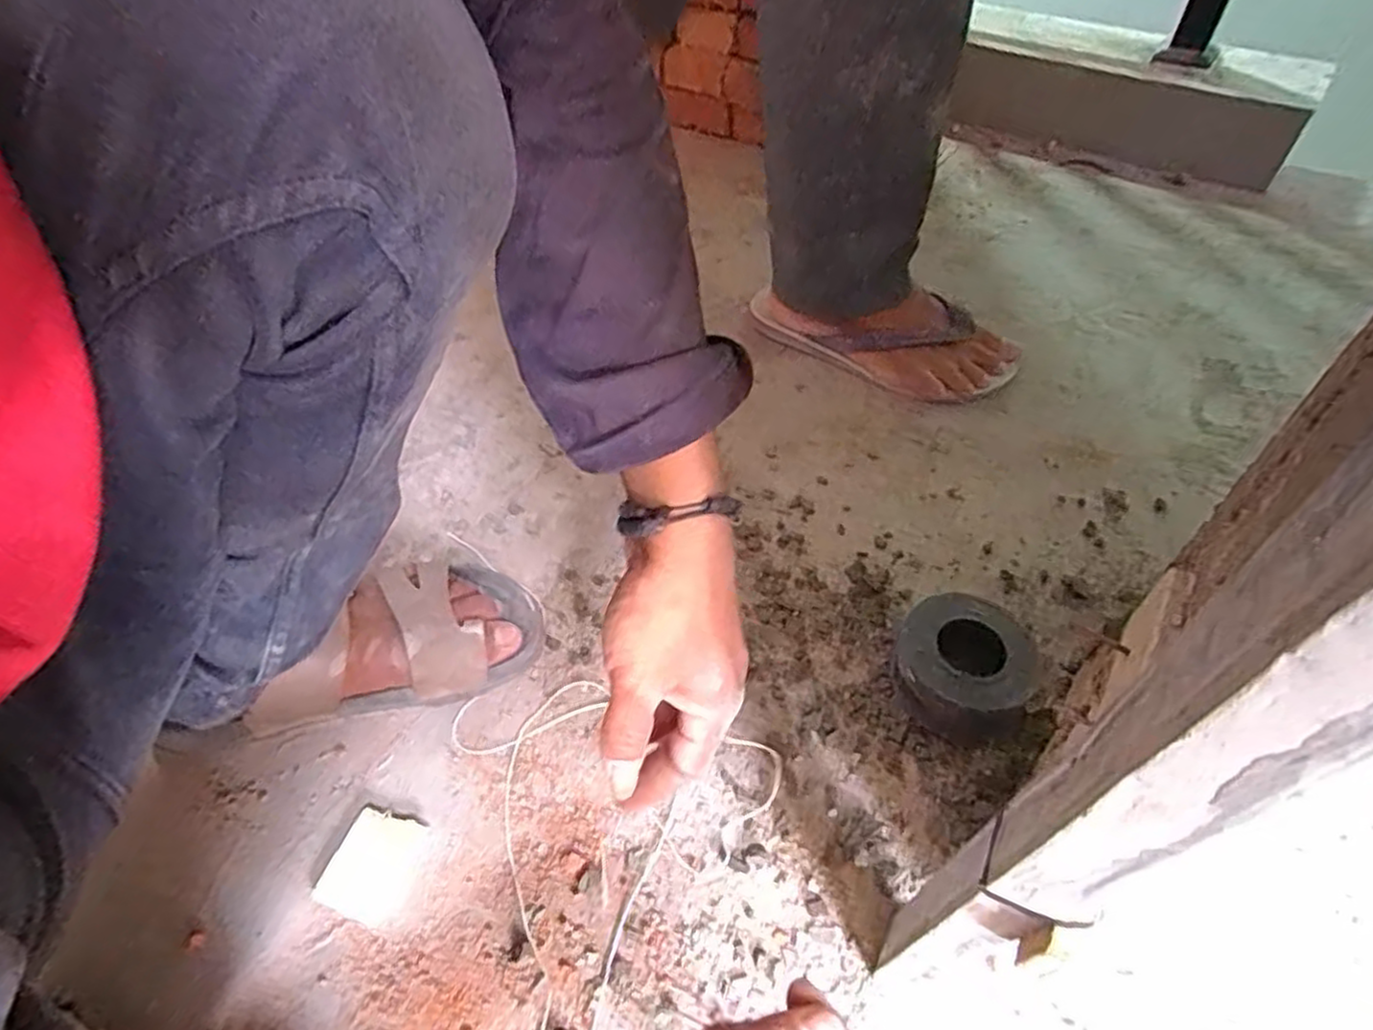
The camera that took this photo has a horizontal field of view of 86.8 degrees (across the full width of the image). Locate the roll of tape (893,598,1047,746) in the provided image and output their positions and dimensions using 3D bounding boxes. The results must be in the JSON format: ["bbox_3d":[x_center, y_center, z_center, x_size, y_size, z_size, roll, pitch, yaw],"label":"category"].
[{"bbox_3d":[0.178,0.094,0.466,0.080,0.059,0.080,-1,51,2],"label":"roll of tape"}]

